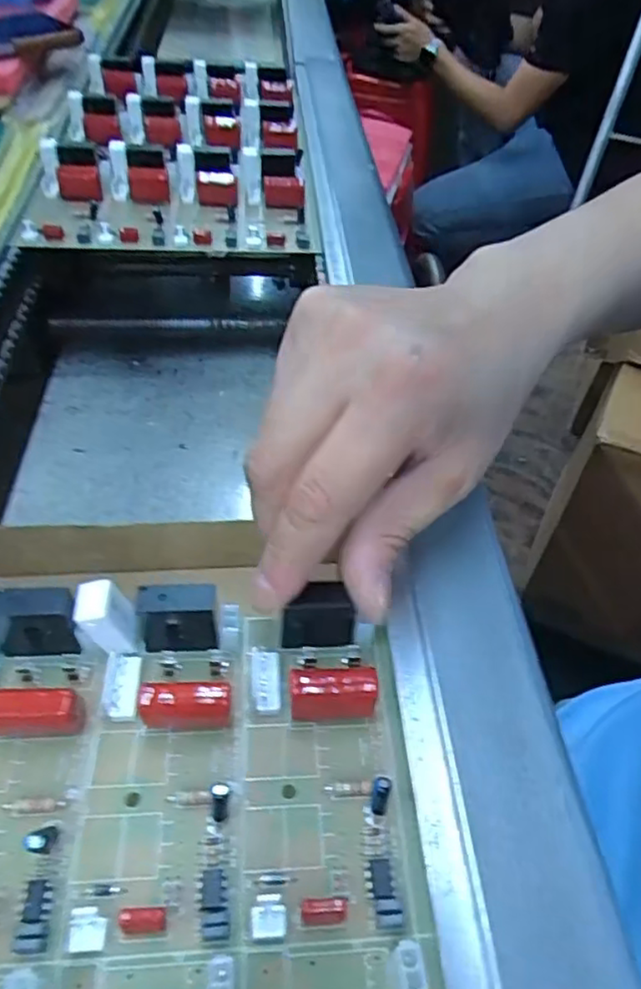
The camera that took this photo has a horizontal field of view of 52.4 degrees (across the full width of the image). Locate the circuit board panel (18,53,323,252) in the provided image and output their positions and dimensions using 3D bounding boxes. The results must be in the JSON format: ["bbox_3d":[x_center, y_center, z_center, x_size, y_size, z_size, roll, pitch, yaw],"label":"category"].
[{"bbox_3d":[-0.104,-0.272,0.485,0.175,0.021,0.296,-2,48,-6],"label":"circuit board panel"}]

